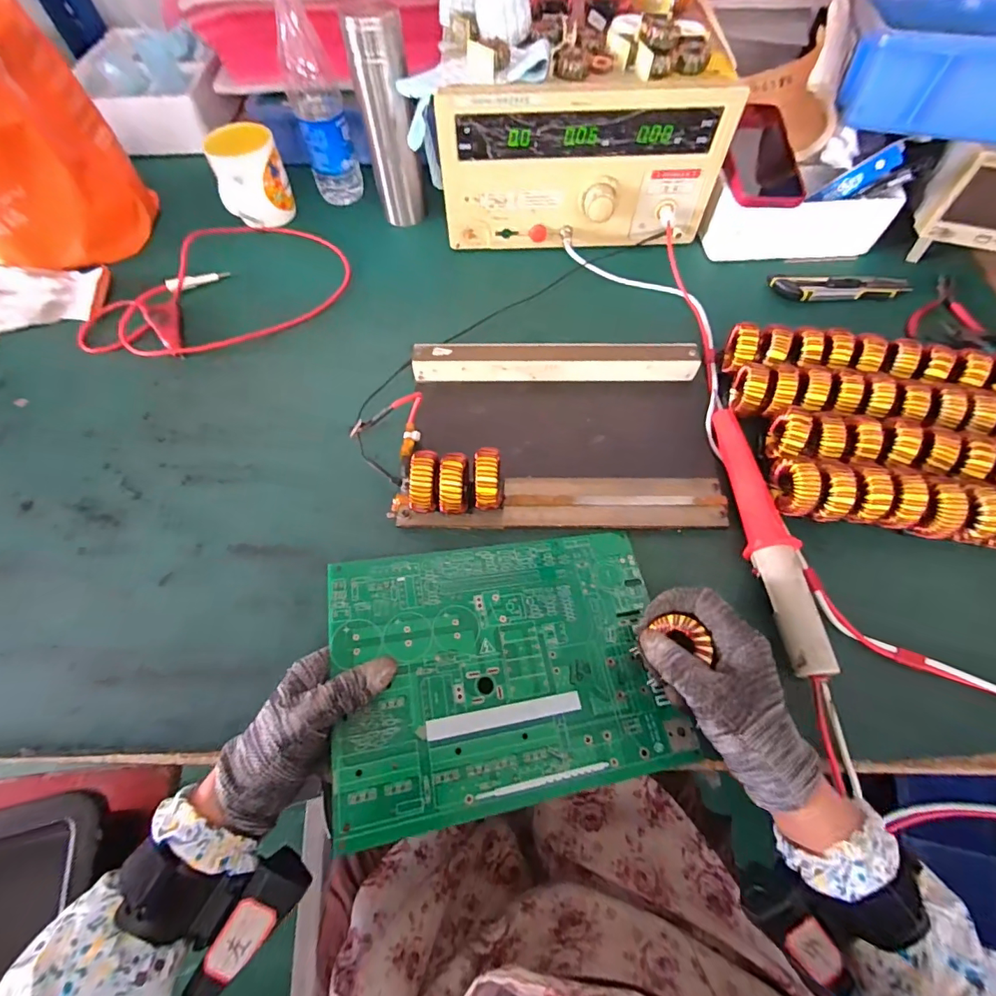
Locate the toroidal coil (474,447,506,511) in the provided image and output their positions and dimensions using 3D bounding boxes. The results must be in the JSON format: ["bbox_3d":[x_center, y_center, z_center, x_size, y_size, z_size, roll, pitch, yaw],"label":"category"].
[{"bbox_3d":[-0.007,-0.009,0.390,0.024,0.054,0.048,0,63,1],"label":"toroidal coil"}]

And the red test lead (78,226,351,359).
[{"bbox_3d":[-0.343,-0.261,0.543,0.313,0.030,0.191,-24,65,-11],"label":"red test lead"}]

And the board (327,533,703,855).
[{"bbox_3d":[0.008,0.120,0.337,0.246,0.005,0.178,-5,62,-15],"label":"board"}]

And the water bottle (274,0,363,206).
[{"bbox_3d":[-0.224,-0.489,0.558,0.060,0.231,0.055,-14,63,-7],"label":"water bottle"}]

